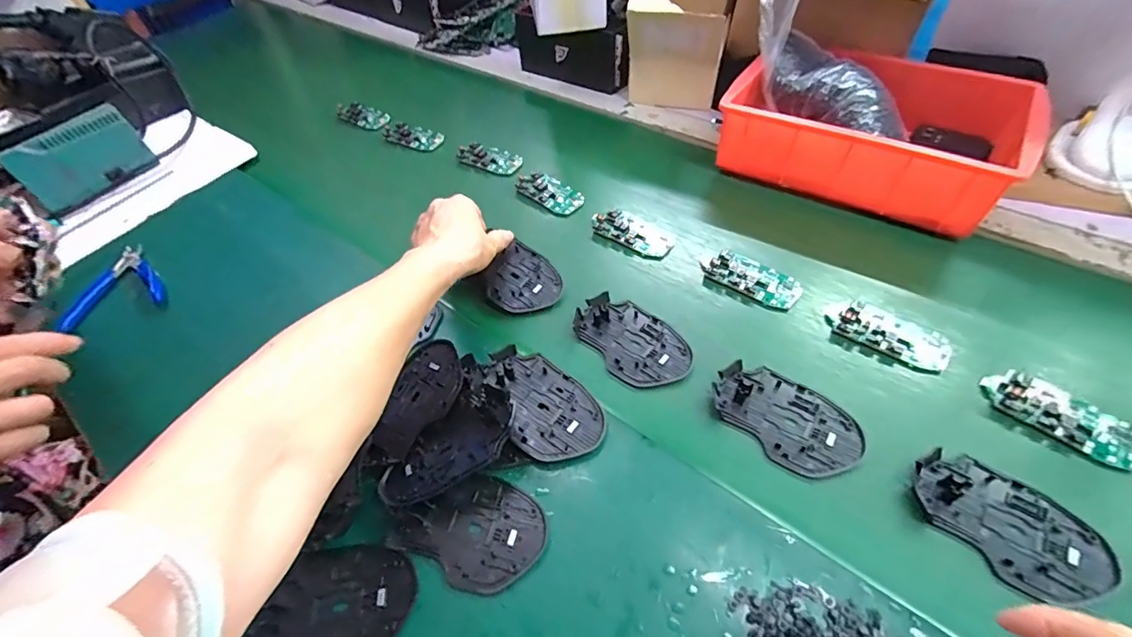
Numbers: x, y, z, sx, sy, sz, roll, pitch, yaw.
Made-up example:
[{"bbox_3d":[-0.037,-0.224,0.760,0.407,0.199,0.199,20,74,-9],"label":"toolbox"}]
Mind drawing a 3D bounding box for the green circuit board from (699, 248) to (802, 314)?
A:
[{"bbox_3d":[0.189,-0.042,0.484,0.093,0.013,0.048,29,60,25],"label":"green circuit board"}]

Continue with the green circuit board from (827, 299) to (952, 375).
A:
[{"bbox_3d":[0.292,0.012,0.433,0.099,0.009,0.048,29,60,25],"label":"green circuit board"}]

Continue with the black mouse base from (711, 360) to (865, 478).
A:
[{"bbox_3d":[0.178,0.077,0.388,0.072,0.011,0.112,-36,57,-21],"label":"black mouse base"}]

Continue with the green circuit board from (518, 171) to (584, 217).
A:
[{"bbox_3d":[-0.021,-0.160,0.601,0.094,0.007,0.048,34,62,28],"label":"green circuit board"}]

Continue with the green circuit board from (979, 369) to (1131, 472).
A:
[{"bbox_3d":[0.388,0.073,0.374,0.054,0.007,0.099,-38,58,-22],"label":"green circuit board"}]

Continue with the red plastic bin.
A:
[{"bbox_3d":[0.350,-0.221,0.560,0.291,0.086,0.203,27,59,24],"label":"red plastic bin"}]

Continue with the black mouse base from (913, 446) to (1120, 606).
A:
[{"bbox_3d":[0.303,0.138,0.325,0.111,0.011,0.073,33,61,27],"label":"black mouse base"}]

